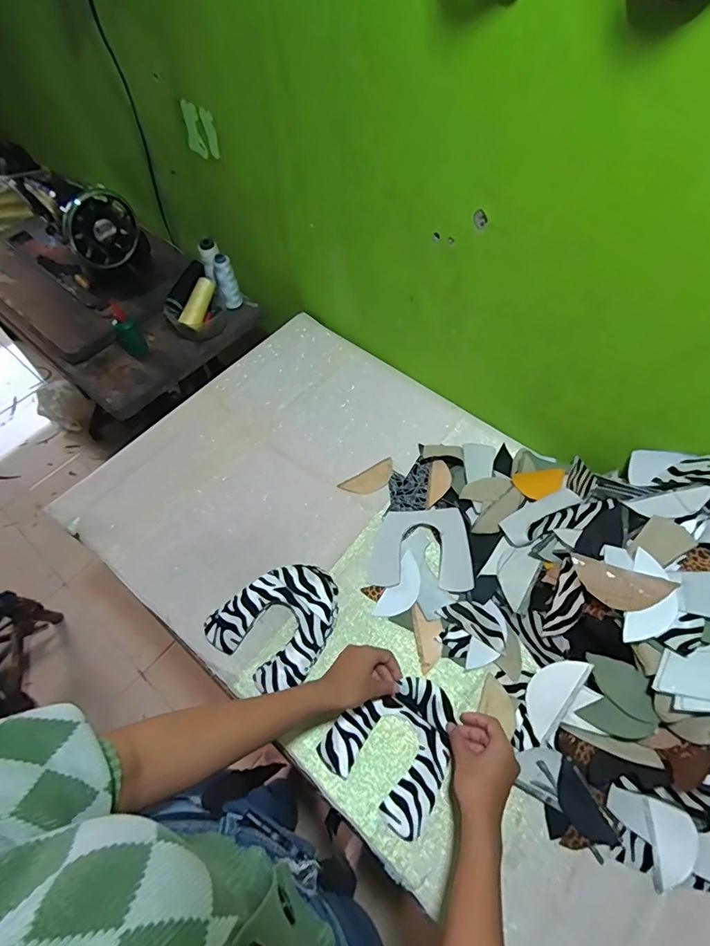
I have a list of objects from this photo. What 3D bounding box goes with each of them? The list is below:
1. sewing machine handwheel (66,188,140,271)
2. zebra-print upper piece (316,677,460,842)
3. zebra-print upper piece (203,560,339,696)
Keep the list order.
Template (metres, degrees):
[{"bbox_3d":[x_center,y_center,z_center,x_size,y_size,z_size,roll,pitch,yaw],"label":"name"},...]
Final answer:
[{"bbox_3d":[-0.488,-0.470,0.893,0.042,0.148,0.138,29,96,13],"label":"sewing machine handwheel"},{"bbox_3d":[0.055,0.333,0.580,0.145,0.021,0.152,34,66,20],"label":"zebra-print upper piece"},{"bbox_3d":[-0.103,0.207,0.662,0.152,0.030,0.169,35,66,20],"label":"zebra-print upper piece"}]

